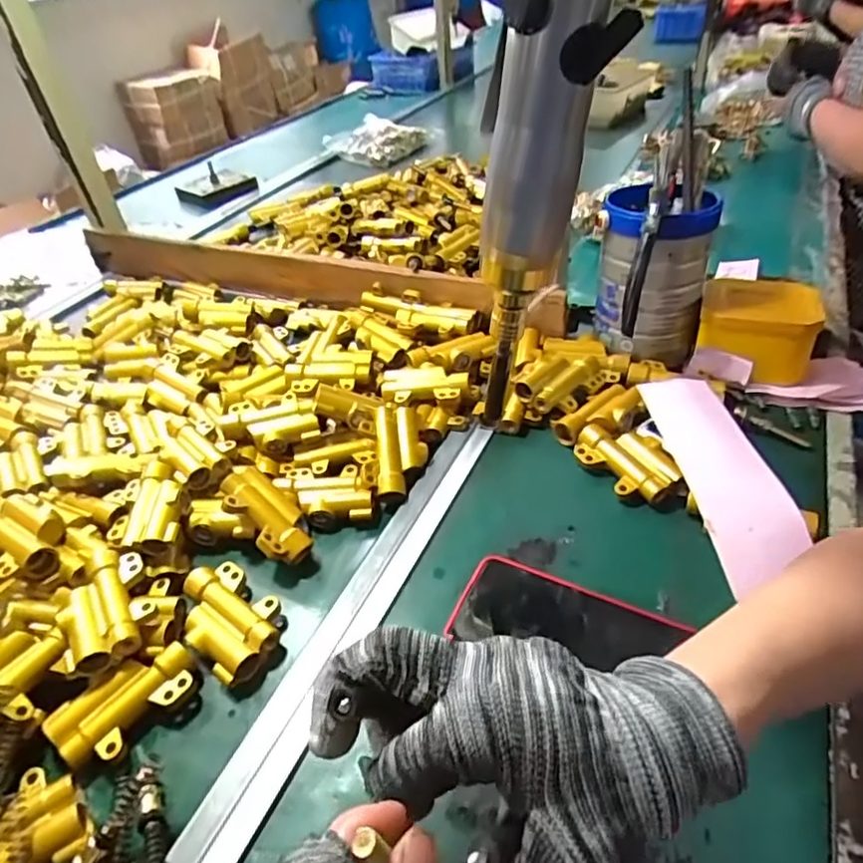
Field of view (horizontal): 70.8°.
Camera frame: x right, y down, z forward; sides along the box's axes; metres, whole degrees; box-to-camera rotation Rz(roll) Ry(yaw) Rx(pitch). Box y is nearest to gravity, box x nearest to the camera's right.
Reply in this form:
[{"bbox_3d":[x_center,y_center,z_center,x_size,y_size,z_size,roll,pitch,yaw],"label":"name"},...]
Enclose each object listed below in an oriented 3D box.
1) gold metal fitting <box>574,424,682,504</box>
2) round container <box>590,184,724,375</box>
[{"bbox_3d":[0.161,0.025,0.499,0.050,0.025,0.083,-24,44,-20],"label":"gold metal fitting"},{"bbox_3d":[0.210,-0.152,0.577,0.097,0.131,0.105,12,44,20],"label":"round container"}]

